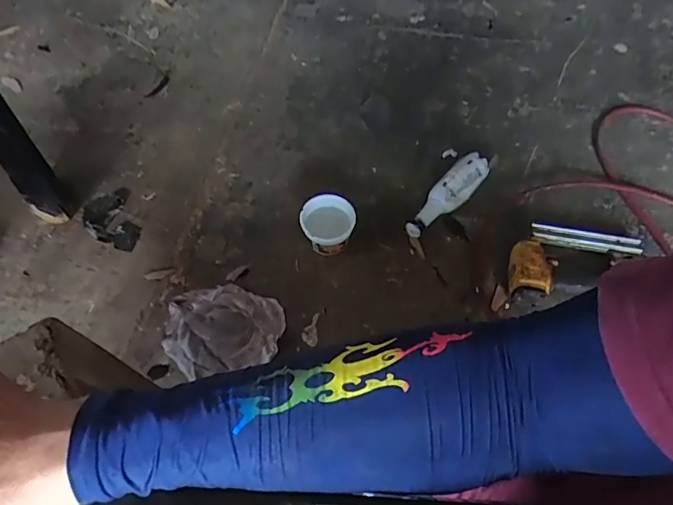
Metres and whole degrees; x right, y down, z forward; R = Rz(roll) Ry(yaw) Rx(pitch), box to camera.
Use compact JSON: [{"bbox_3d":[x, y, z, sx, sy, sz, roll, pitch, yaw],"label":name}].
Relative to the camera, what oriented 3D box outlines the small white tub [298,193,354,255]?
[{"bbox_3d":[-0.016,-0.045,0.884,0.092,0.076,0.090,0,61,0],"label":"small white tub"}]

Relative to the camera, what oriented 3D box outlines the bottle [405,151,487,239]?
[{"bbox_3d":[0.212,-0.107,0.940,0.215,0.065,0.058,-39,68,-20],"label":"bottle"}]

